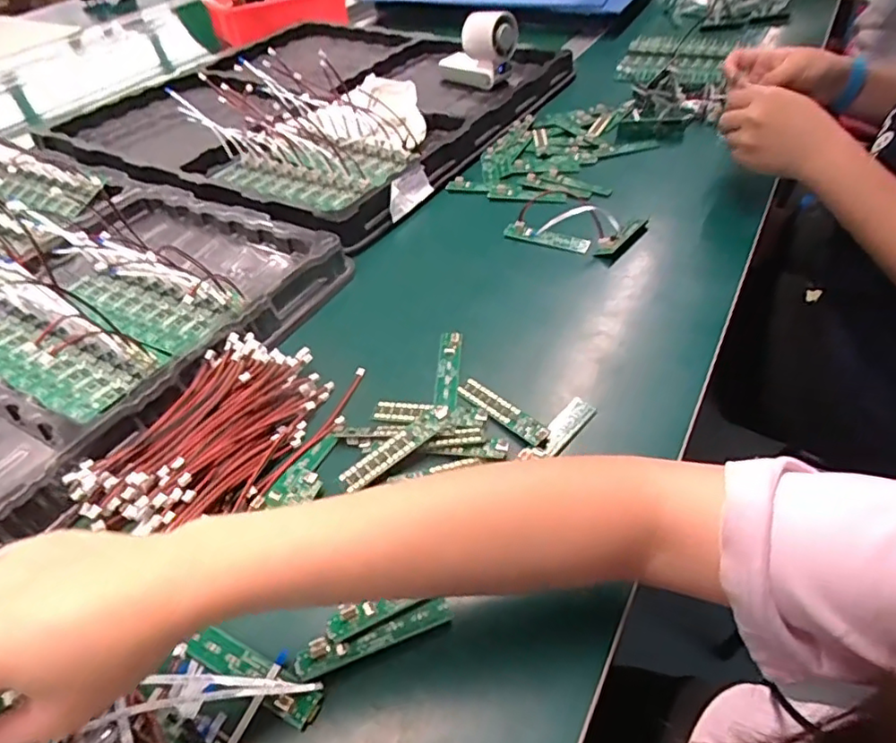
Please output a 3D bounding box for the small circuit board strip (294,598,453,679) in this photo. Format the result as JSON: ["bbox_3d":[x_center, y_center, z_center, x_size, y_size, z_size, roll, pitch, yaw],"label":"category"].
[{"bbox_3d":[-0.039,0.142,0.321,0.084,0.005,0.016,-16,45,-13],"label":"small circuit board strip"}]

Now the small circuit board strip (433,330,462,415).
[{"bbox_3d":[-0.001,0.002,0.471,0.020,0.008,0.087,-11,48,18],"label":"small circuit board strip"}]

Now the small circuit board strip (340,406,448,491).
[{"bbox_3d":[-0.035,0.051,0.409,0.084,0.006,0.020,-35,51,-10],"label":"small circuit board strip"}]

